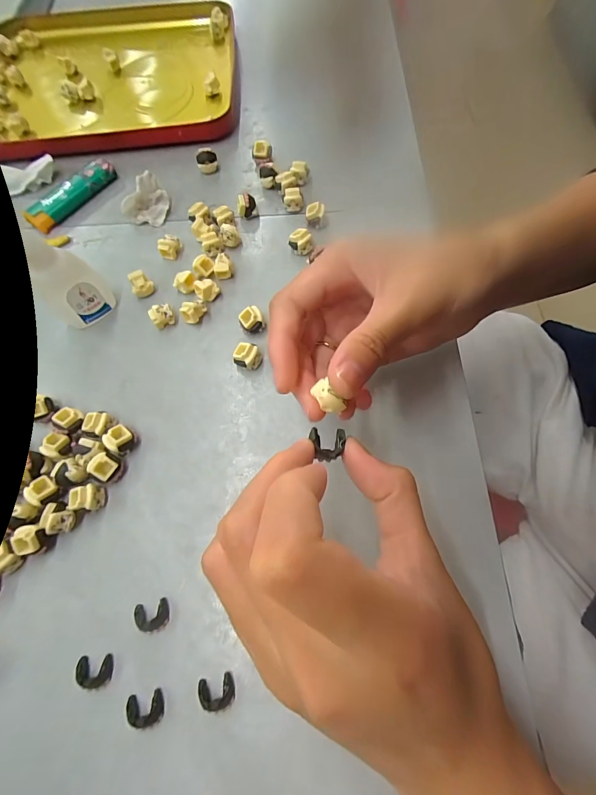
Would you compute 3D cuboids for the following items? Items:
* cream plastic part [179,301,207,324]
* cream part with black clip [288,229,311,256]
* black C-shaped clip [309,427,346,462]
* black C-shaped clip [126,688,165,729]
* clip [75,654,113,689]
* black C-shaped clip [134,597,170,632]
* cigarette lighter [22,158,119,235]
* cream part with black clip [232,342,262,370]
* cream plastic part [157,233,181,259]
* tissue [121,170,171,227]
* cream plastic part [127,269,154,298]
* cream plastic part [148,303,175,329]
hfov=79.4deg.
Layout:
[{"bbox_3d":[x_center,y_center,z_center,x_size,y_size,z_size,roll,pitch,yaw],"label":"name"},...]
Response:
[{"bbox_3d":[-0.070,-0.057,0.240,0.017,0.013,0.011,-24,69,-6],"label":"cream plastic part"},{"bbox_3d":[0.001,-0.110,0.257,0.016,0.016,0.013,-7,68,1],"label":"cream part with black clip"},{"bbox_3d":[0.012,0.019,0.146,0.014,0.004,0.013,-3,68,1],"label":"black C-shaped clip"},{"bbox_3d":[-0.070,0.142,0.163,0.016,0.006,0.013,-12,68,-1],"label":"black C-shaped clip"},{"bbox_3d":[-0.097,0.130,0.170,0.015,0.006,0.012,-5,68,1],"label":"clip"},{"bbox_3d":[-0.072,0.108,0.178,0.016,0.006,0.013,-16,68,-3],"label":"black C-shaped clip"},{"bbox_3d":[-0.182,-0.164,0.289,0.020,0.011,0.078,37,75,16],"label":"cigarette lighter"},{"bbox_3d":[-0.032,-0.026,0.226,0.016,0.015,0.014,20,71,11],"label":"cream part with black clip"},{"bbox_3d":[-0.094,-0.110,0.263,0.011,0.014,0.016,19,71,10],"label":"cream plastic part"},{"bbox_3d":[-0.115,-0.152,0.276,0.027,0.022,0.032,20,71,11],"label":"tissue"},{"bbox_3d":[-0.110,-0.078,0.250,0.014,0.015,0.012,-41,72,-12],"label":"cream plastic part"},{"bbox_3d":[-0.091,-0.055,0.241,0.015,0.012,0.013,-30,70,-8],"label":"cream plastic part"}]

